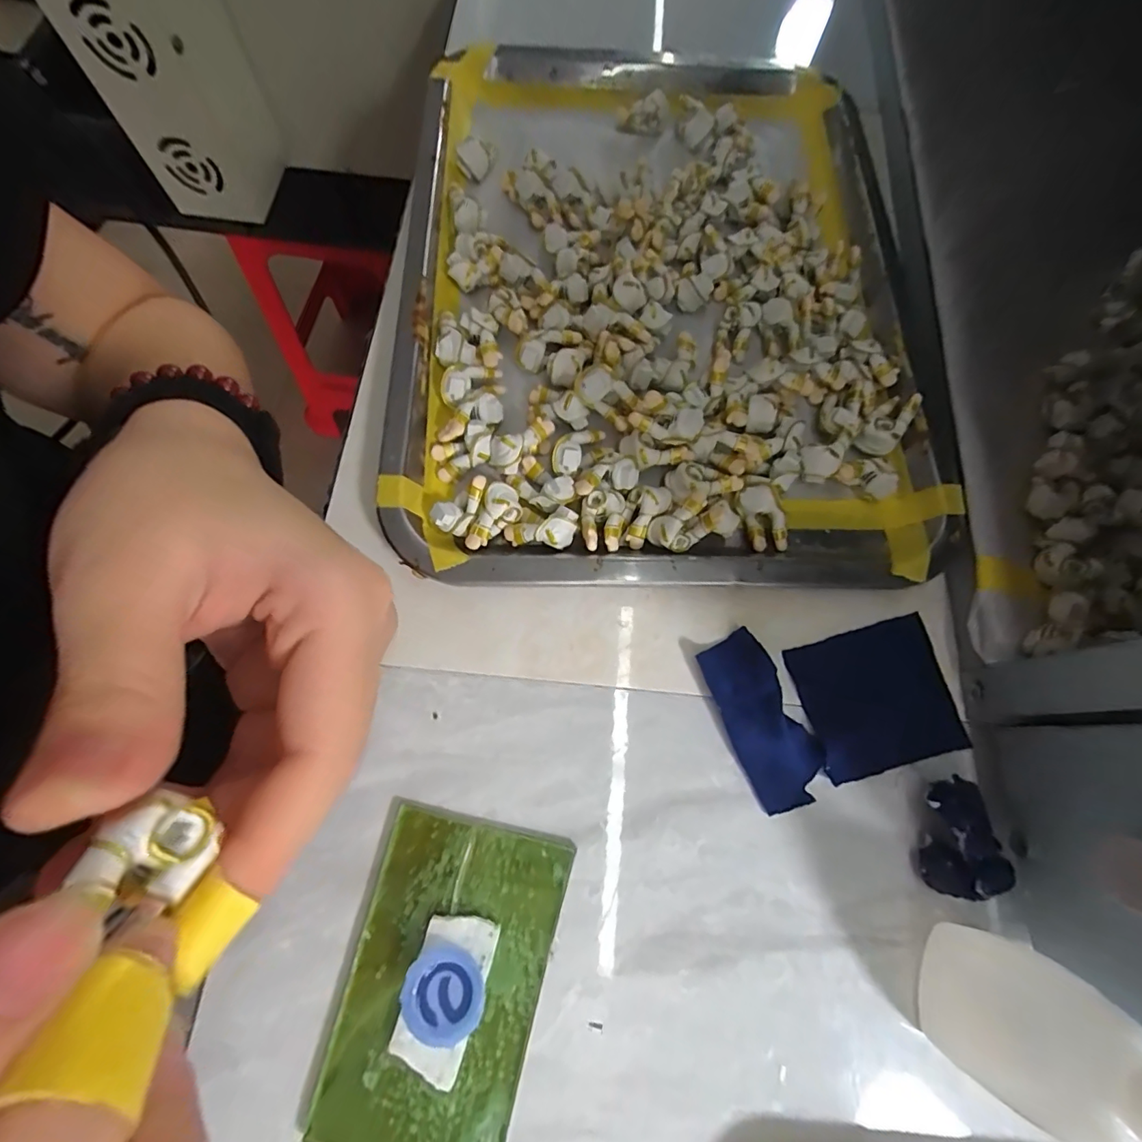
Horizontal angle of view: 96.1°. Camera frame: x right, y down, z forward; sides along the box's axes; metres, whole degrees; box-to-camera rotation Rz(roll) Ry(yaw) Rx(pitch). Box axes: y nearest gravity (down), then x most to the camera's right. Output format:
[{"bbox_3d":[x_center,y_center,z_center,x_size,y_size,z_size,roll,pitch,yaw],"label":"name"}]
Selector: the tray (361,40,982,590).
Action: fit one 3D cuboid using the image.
[{"bbox_3d":[0.045,-0.154,0.275,0.261,0.031,0.338,-1,71,-3],"label":"tray"}]

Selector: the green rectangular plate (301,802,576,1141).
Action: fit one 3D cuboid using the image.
[{"bbox_3d":[-0.044,0.144,0.179,0.067,0.011,0.102,14,71,2],"label":"green rectangular plate"}]

